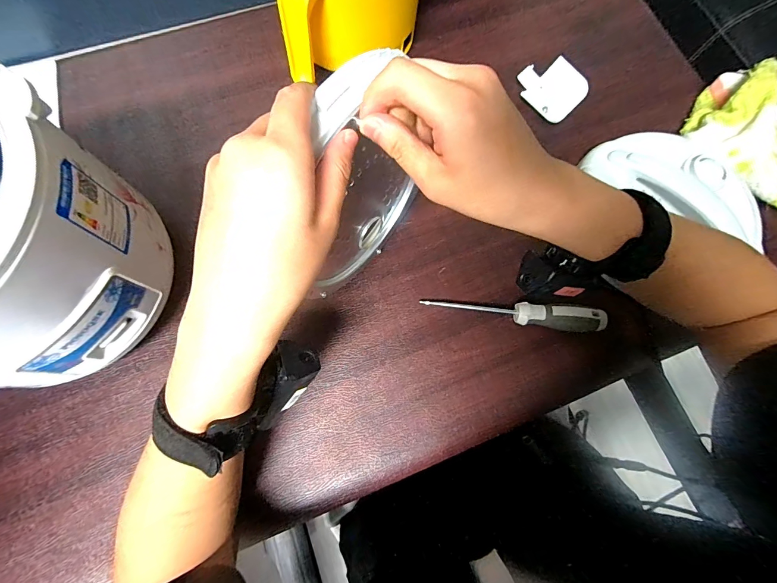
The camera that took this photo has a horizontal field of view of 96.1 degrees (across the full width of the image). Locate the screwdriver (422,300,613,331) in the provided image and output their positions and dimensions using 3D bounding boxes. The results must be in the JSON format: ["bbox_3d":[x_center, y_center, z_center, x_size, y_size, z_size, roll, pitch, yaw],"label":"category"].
[{"bbox_3d":[0.132,0.022,0.362,0.170,0.026,0.023,8,75,1],"label":"screwdriver"}]

